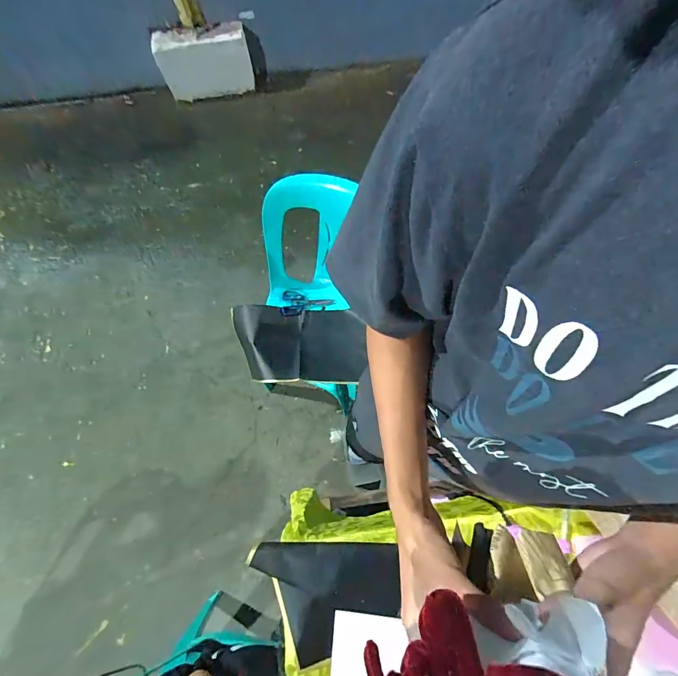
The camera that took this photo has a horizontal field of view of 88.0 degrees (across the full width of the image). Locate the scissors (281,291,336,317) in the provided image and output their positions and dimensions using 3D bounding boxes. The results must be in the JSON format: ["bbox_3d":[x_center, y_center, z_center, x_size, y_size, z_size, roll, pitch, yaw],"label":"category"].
[{"bbox_3d":[-0.109,-0.127,1.213,0.185,0.029,0.084,-9,73,-1],"label":"scissors"}]

